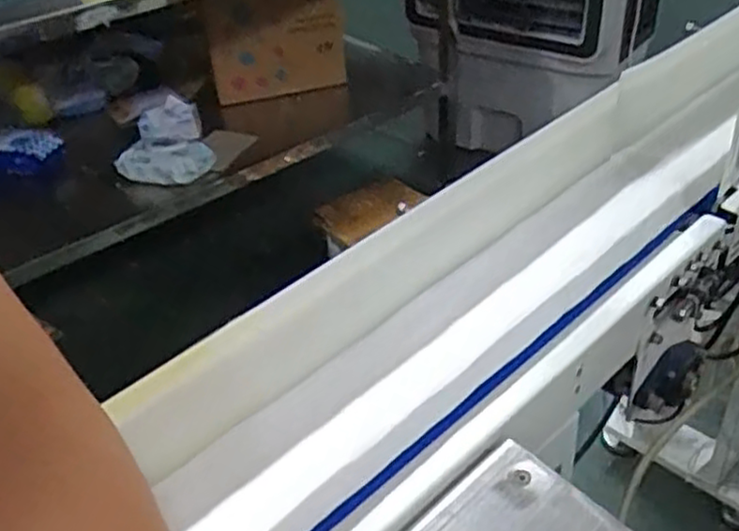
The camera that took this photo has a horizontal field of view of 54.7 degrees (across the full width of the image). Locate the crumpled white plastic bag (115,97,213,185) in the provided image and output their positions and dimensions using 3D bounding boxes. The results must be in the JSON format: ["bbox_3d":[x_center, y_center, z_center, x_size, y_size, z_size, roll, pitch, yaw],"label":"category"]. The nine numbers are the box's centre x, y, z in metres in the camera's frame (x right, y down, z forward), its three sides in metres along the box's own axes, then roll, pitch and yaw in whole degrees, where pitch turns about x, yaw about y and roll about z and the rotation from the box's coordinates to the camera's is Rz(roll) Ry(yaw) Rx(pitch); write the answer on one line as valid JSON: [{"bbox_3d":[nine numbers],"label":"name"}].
[{"bbox_3d":[-0.486,-0.284,1.657,0.210,0.091,0.300,-16,39,-14],"label":"crumpled white plastic bag"}]

